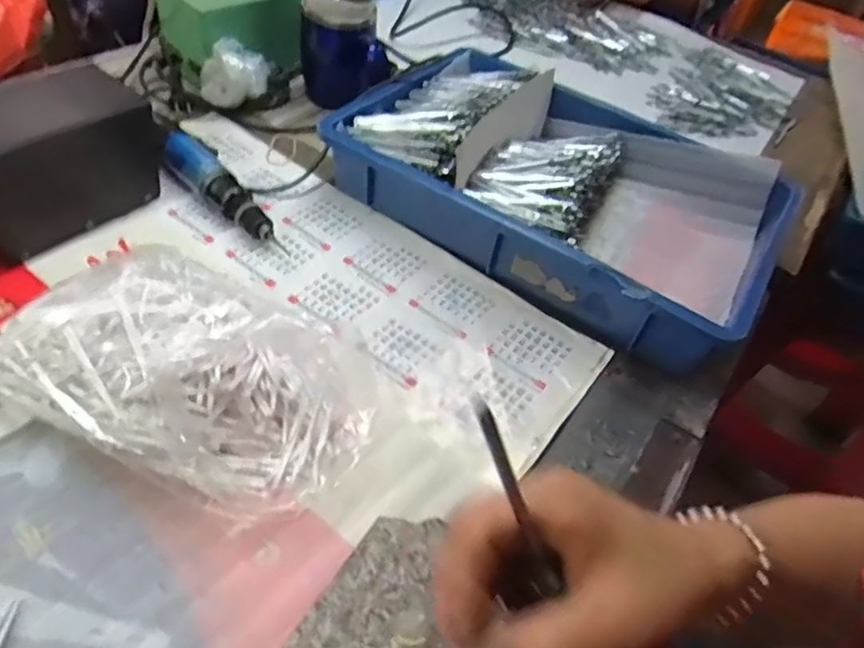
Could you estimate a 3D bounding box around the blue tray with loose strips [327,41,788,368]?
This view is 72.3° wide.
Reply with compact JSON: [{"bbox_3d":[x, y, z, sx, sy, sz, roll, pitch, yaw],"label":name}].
[{"bbox_3d":[0.128,-0.149,0.623,0.432,0.084,0.298,34,51,18],"label":"blue tray with loose strips"}]

